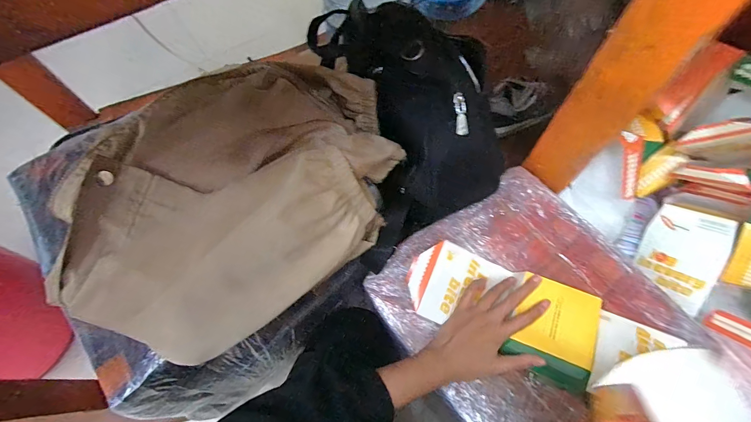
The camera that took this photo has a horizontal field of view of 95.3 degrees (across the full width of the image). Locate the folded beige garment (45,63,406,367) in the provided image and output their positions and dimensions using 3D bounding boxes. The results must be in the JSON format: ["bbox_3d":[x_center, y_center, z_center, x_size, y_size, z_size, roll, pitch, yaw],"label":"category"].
[{"bbox_3d":[-0.134,-0.033,0.376,0.254,0.101,0.376,34,70,16],"label":"folded beige garment"}]

